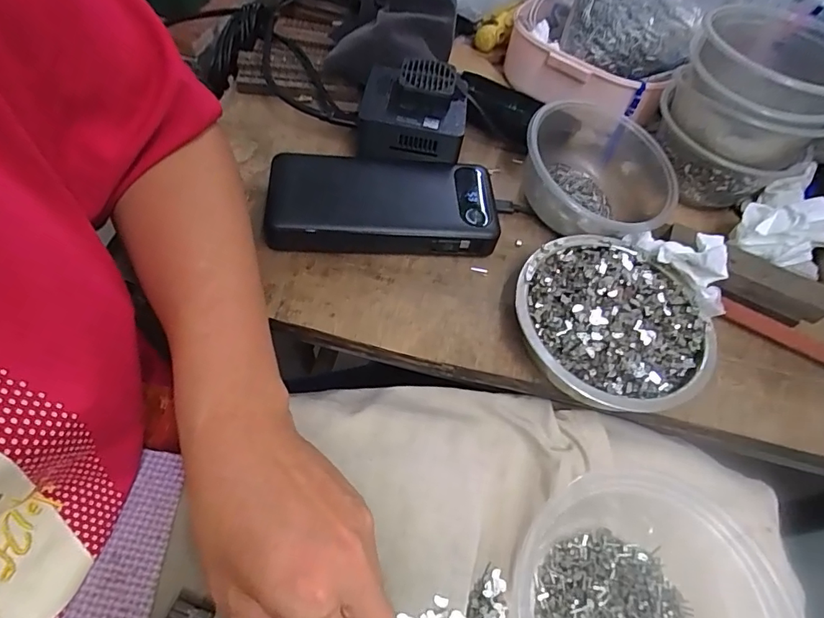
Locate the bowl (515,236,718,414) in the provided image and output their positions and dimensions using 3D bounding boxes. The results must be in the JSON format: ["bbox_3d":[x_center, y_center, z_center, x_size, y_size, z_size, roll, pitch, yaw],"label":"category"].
[{"bbox_3d":[0.125,0.008,0.314,0.117,0.029,0.120,1,59,-1],"label":"bowl"}]

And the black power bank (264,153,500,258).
[{"bbox_3d":[-0.020,-0.075,0.348,0.153,0.029,0.072,1,57,-8],"label":"black power bank"}]

